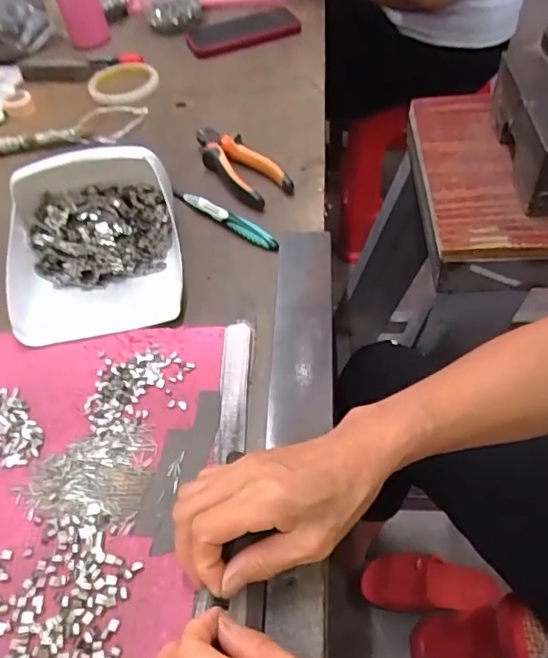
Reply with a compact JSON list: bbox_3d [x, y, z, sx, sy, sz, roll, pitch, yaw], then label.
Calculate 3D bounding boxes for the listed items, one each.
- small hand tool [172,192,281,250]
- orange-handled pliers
[{"bbox_3d":[-0.051,-0.115,0.567,0.141,0.012,0.016,31,60,28],"label":"small hand tool"},{"bbox_3d":[-0.043,-0.184,0.616,0.053,0.020,0.148,-34,54,-19],"label":"orange-handled pliers"}]

